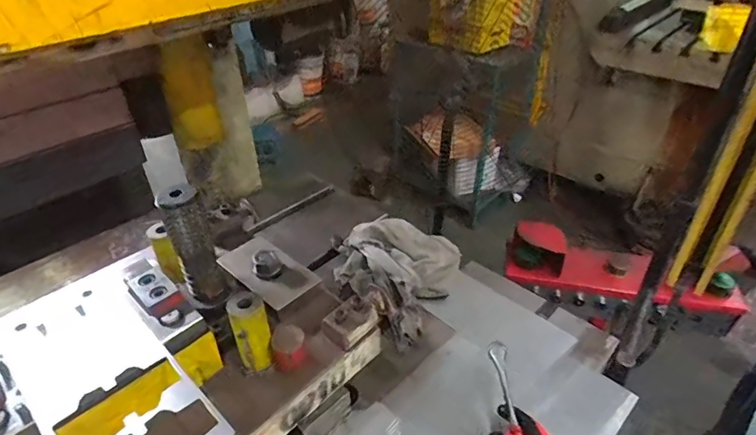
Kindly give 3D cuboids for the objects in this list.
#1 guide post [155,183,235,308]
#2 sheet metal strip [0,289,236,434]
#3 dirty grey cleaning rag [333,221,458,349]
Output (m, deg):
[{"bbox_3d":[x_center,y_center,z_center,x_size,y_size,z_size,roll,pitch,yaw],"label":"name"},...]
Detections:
[{"bbox_3d":[-0.219,0.034,0.573,0.052,0.161,0.057,-15,38,-17],"label":"guide post"},{"bbox_3d":[-0.262,0.165,0.459,0.249,0.008,0.122,28,45,35],"label":"sheet metal strip"},{"bbox_3d":[0.028,0.091,0.843,0.198,0.074,0.237,19,41,27],"label":"dirty grey cleaning rag"}]

